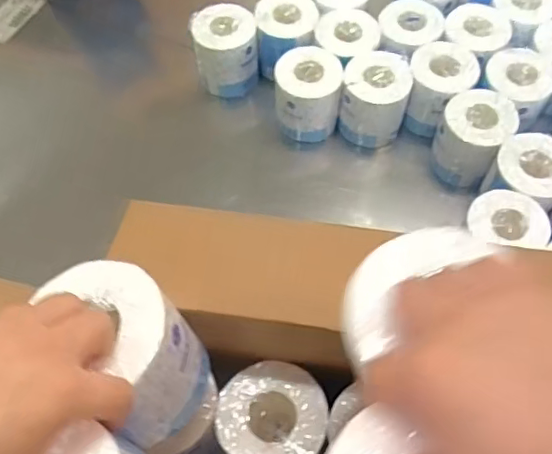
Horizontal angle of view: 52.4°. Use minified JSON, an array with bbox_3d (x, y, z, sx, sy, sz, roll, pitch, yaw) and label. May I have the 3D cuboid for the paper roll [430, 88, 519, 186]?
[{"bbox_3d":[0.285,-0.127,0.823,0.093,0.117,0.086,-1,64,1],"label":"paper roll"}]

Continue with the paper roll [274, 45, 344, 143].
[{"bbox_3d":[0.049,-0.200,0.867,0.095,0.115,0.095,-1,64,1],"label":"paper roll"}]

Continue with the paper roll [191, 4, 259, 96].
[{"bbox_3d":[-0.078,-0.283,0.908,0.094,0.112,0.092,-1,64,1],"label":"paper roll"}]

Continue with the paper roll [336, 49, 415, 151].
[{"bbox_3d":[0.150,-0.193,0.860,0.096,0.113,0.095,-1,64,1],"label":"paper roll"}]

